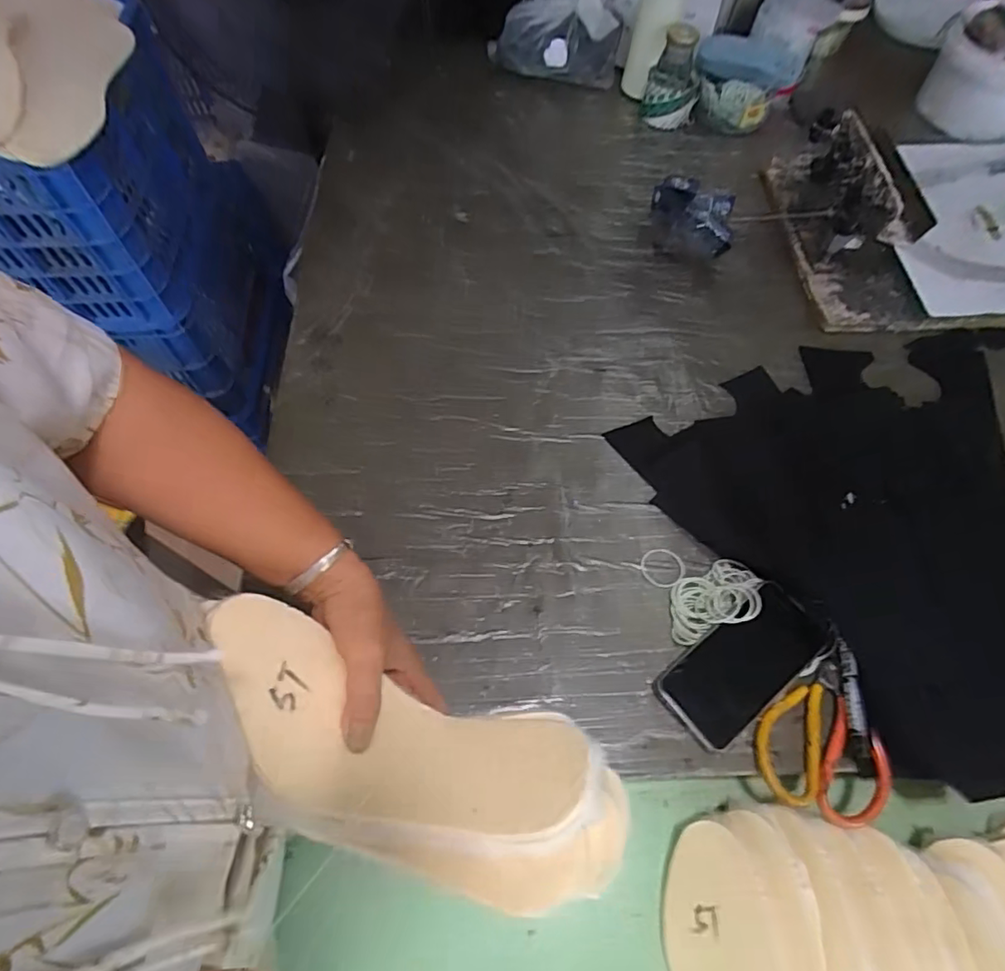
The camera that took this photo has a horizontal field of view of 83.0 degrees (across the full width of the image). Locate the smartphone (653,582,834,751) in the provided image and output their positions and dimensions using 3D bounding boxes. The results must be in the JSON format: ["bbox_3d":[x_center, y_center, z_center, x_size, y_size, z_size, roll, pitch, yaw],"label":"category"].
[{"bbox_3d":[0.215,0.157,0.507,0.155,0.015,0.076,-36,73,-14],"label":"smartphone"}]

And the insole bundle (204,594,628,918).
[{"bbox_3d":[-0.062,0.153,0.325,0.249,0.069,0.107,19,62,14],"label":"insole bundle"}]

